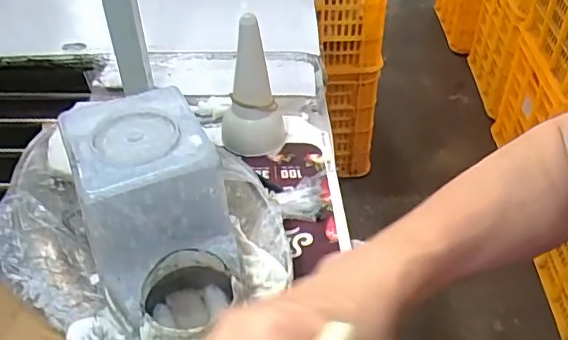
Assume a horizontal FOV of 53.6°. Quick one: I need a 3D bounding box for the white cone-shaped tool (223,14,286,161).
[{"bbox_3d":[-0.033,-0.086,0.579,0.067,0.145,0.062,-1,43,0],"label":"white cone-shaped tool"}]

